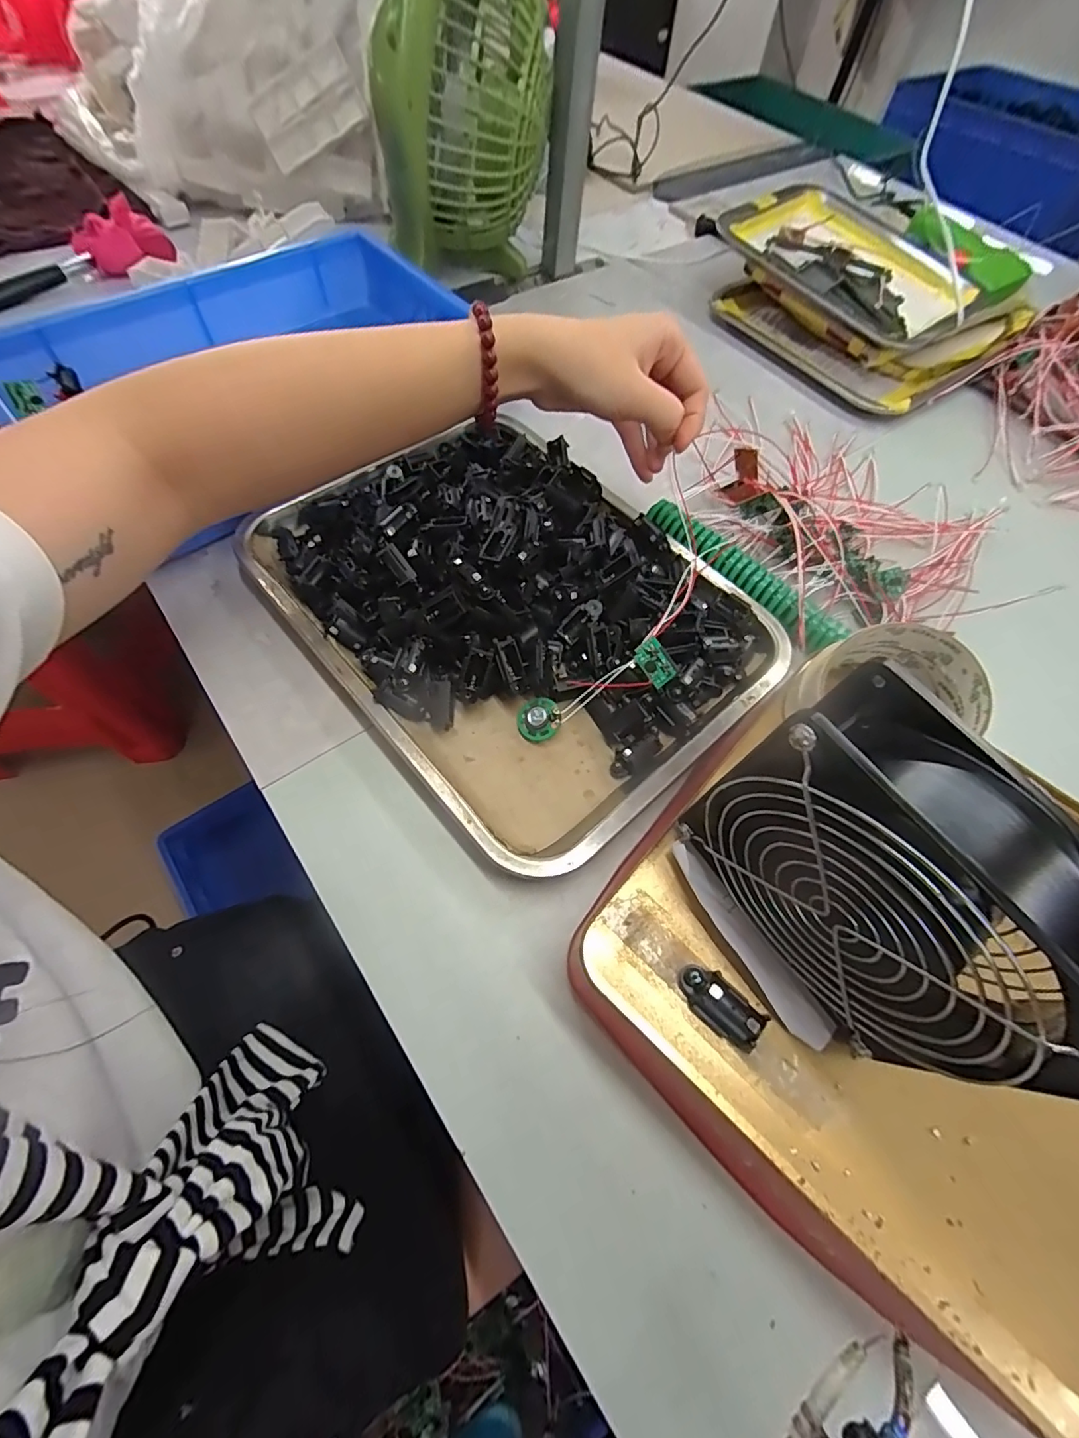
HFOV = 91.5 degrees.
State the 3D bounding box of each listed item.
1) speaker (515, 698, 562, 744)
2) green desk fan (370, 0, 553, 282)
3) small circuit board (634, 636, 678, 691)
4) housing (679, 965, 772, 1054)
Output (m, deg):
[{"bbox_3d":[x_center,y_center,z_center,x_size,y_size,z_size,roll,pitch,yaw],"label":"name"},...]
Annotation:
[{"bbox_3d":[0.000,0.001,0.339,0.028,0.014,0.026,1,63,-3],"label":"speaker"},{"bbox_3d":[-0.067,-0.555,0.488,0.146,0.234,0.151,1,63,-3],"label":"green desk fan"},{"bbox_3d":[0.072,-0.035,0.327,0.017,0.004,0.031,-31,101,-2],"label":"small circuit board"},{"bbox_3d":[0.074,0.117,0.216,0.034,0.014,0.016,38,67,15],"label":"housing"}]

